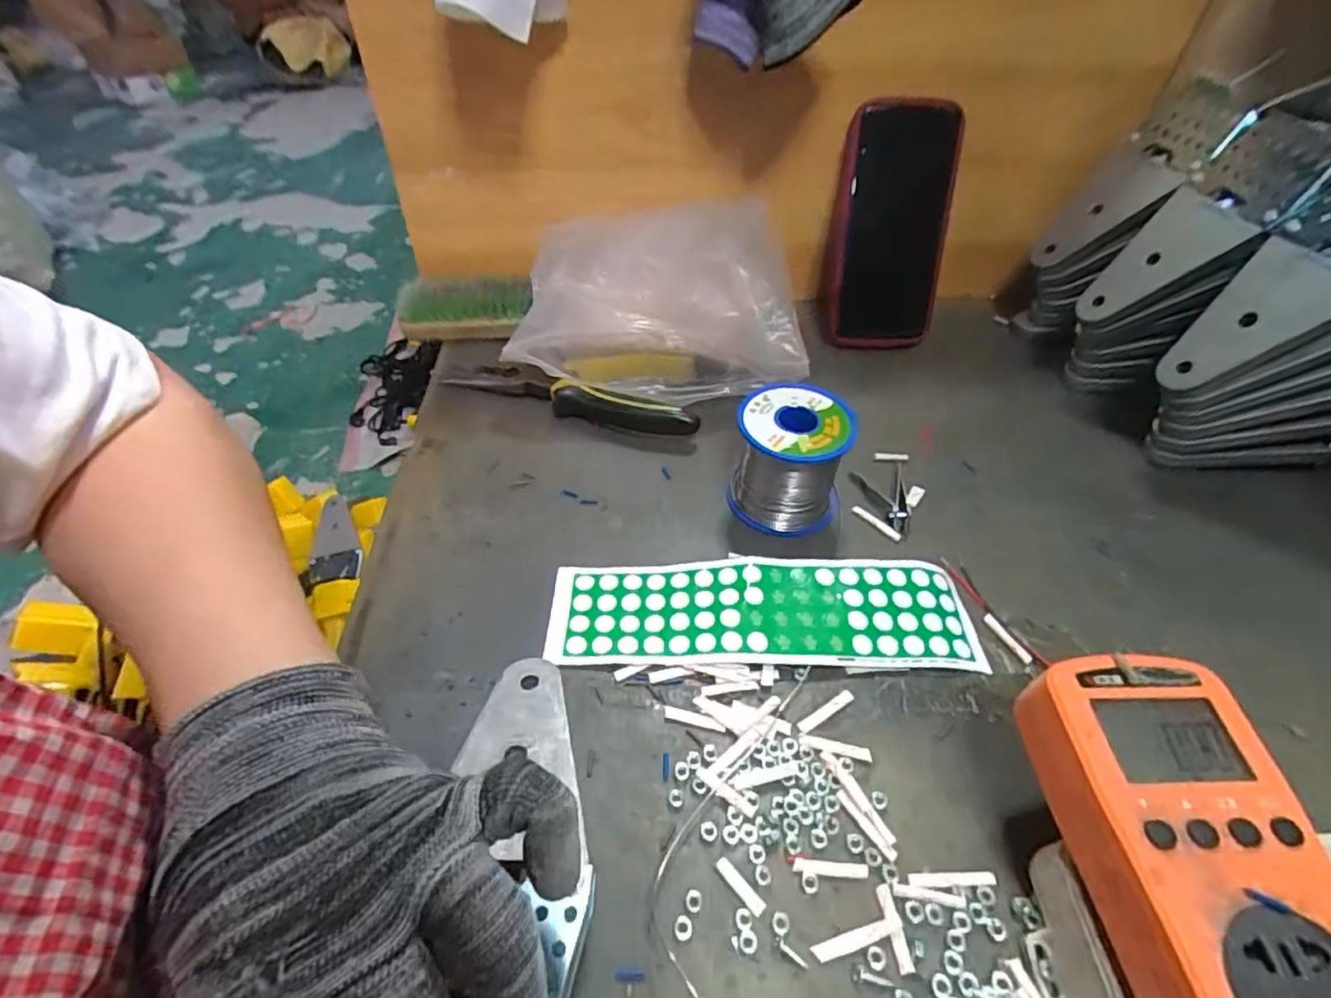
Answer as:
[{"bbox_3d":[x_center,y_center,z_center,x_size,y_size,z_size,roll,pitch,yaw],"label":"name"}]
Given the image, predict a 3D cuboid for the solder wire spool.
[{"bbox_3d":[0.072,-0.023,0.377,0.068,0.063,0.068,7,45,5],"label":"solder wire spool"}]

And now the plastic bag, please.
[{"bbox_3d":[-0.006,-0.145,0.475,0.207,0.093,0.140,-1,45,-3],"label":"plastic bag"}]

